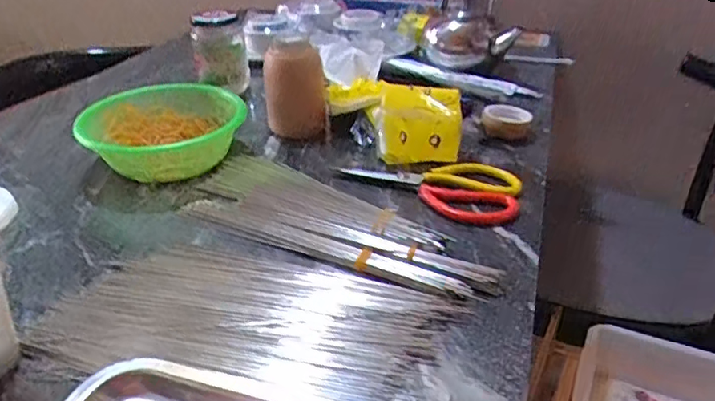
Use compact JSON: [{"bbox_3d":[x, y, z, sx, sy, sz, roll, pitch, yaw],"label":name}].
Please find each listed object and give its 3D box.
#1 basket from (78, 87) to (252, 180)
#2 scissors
[{"bbox_3d":[-0.246,-0.087,0.717,0.198,0.061,0.178,-8,33,-13],"label":"basket"},{"bbox_3d":[0.083,-0.029,0.629,0.203,0.011,0.125,20,37,29],"label":"scissors"}]

